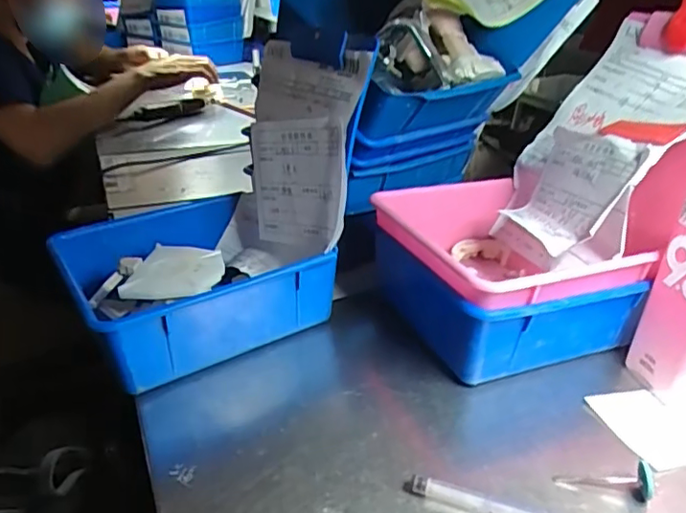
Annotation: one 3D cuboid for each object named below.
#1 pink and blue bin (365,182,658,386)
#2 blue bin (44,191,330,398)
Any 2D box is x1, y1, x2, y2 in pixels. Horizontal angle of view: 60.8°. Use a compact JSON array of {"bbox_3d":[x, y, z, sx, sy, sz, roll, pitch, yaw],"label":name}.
[{"bbox_3d":[0.111,0.012,0.438,0.147,0.085,0.154,-8,29,-18],"label":"pink and blue bin"},{"bbox_3d":[-0.120,0.020,0.442,0.165,0.065,0.168,-22,35,-36],"label":"blue bin"}]

